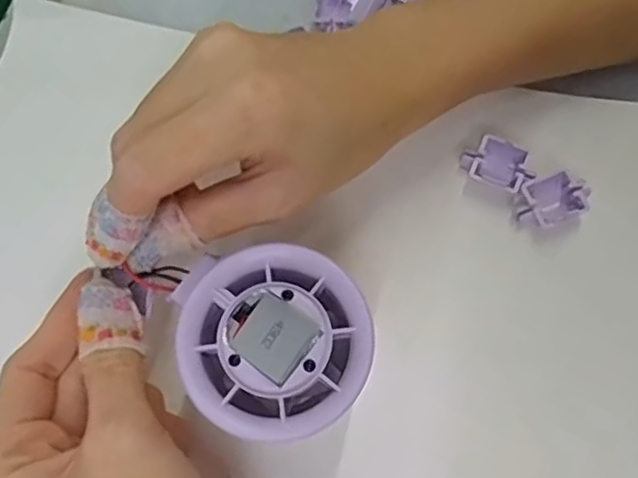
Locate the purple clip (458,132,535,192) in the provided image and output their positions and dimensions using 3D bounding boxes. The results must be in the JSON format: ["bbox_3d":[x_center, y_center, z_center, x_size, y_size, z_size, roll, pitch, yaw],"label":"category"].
[{"bbox_3d":[0.071,-0.030,0.250,0.028,0.009,0.018,26,74,11],"label":"purple clip"}]

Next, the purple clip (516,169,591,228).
[{"bbox_3d":[0.091,-0.015,0.243,0.027,0.008,0.020,-18,71,-3],"label":"purple clip"}]

